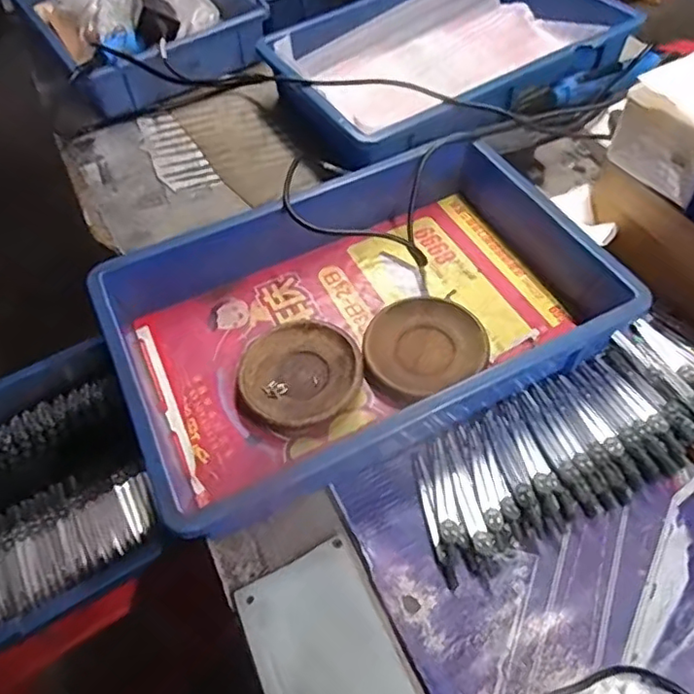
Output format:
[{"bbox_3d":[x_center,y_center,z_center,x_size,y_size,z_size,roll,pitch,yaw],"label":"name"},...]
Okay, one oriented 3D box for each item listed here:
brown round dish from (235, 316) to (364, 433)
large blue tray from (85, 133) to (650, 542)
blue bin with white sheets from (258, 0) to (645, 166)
[{"bbox_3d":[-0.043,0.023,0.552,0.111,0.016,0.117,-3,55,4],"label":"brown round dish"},{"bbox_3d":[0.011,-0.035,0.558,0.416,0.077,0.281,-26,57,-13],"label":"large blue tray"},{"bbox_3d":[0.122,-0.396,0.803,0.441,0.077,0.308,-28,57,-14],"label":"blue bin with white sheets"}]

